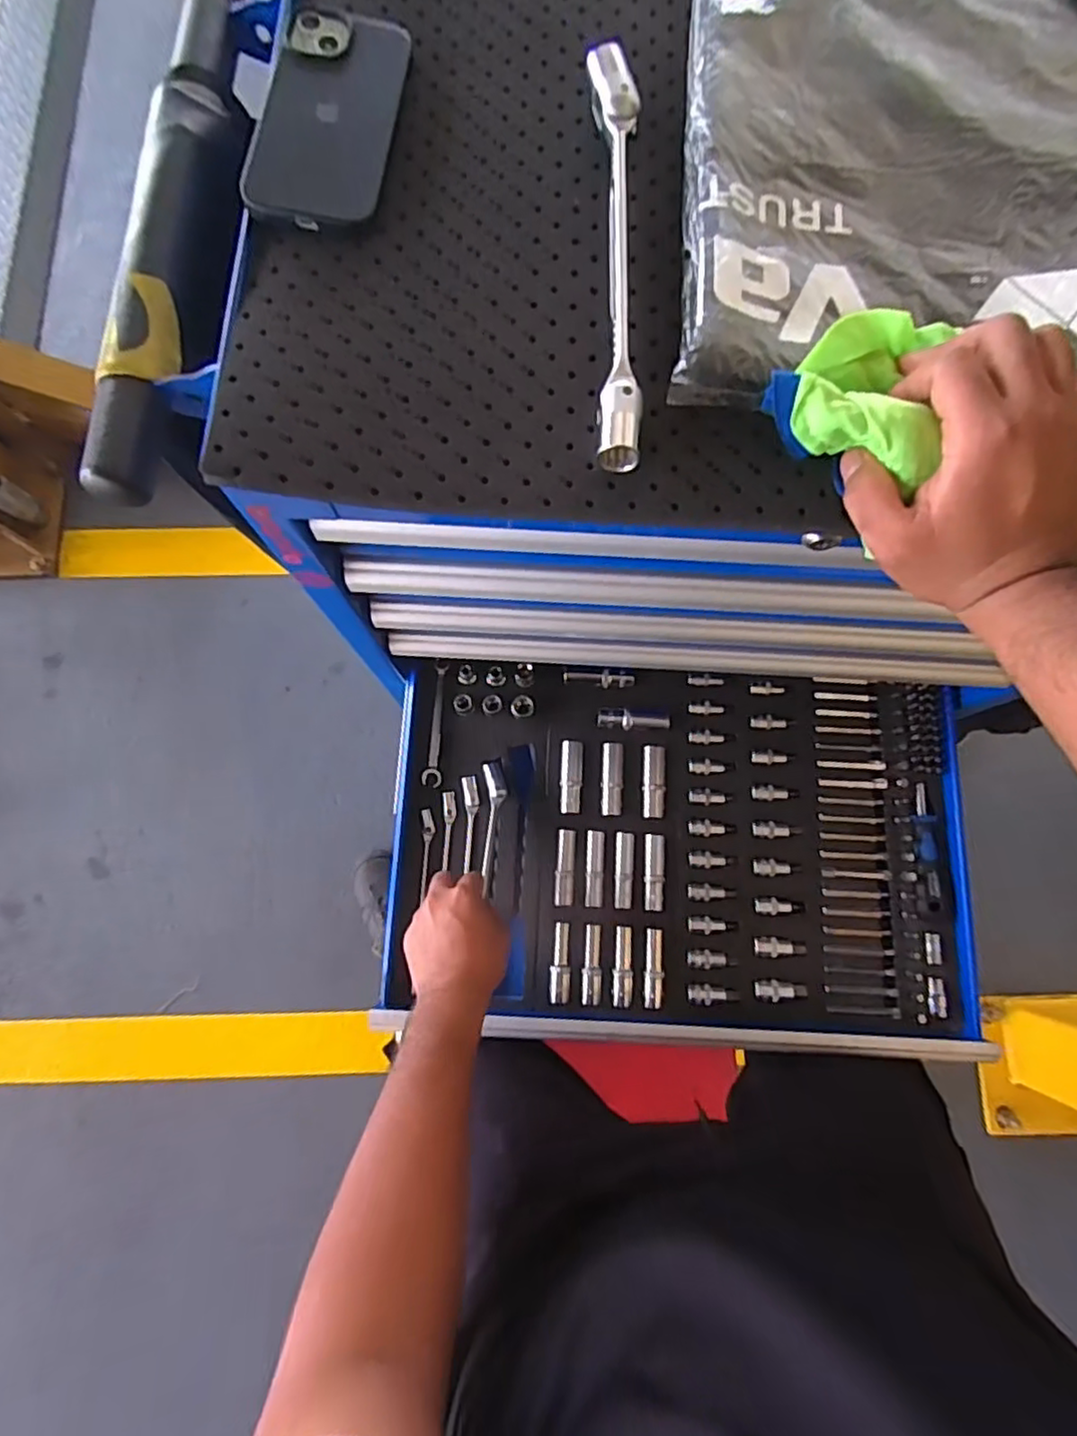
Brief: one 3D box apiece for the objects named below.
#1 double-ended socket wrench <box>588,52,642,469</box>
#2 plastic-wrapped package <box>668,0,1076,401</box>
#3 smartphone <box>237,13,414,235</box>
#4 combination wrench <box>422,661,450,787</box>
[{"bbox_3d":[0.044,-0.261,0.373,0.027,0.027,0.266,0,79,-1],"label":"double-ended socket wrench"},{"bbox_3d":[0.205,-0.324,0.380,0.236,0.022,0.324,4,78,1],"label":"plastic-wrapped package"},{"bbox_3d":[-0.121,-0.349,0.387,0.073,0.016,0.146,7,78,1],"label":"smartphone"},{"bbox_3d":[-0.112,0.007,0.732,0.020,0.009,0.136,4,79,-1],"label":"combination wrench"}]

